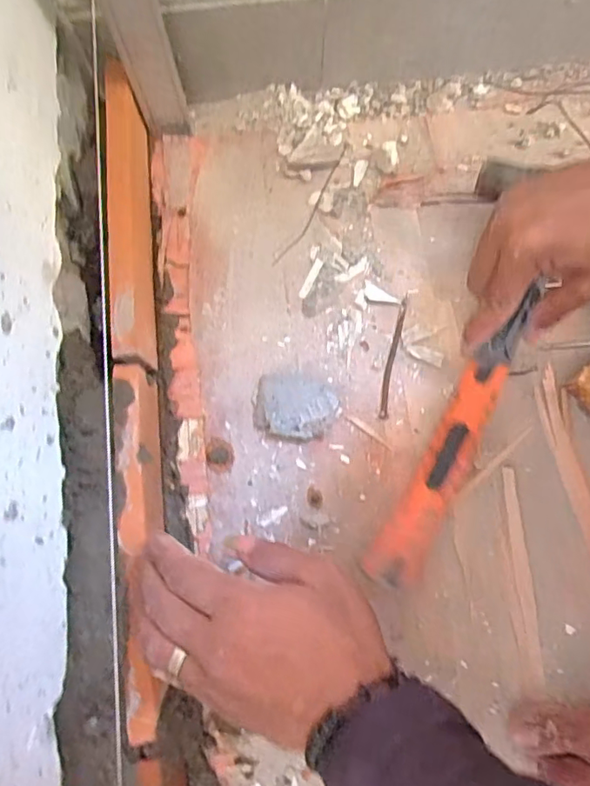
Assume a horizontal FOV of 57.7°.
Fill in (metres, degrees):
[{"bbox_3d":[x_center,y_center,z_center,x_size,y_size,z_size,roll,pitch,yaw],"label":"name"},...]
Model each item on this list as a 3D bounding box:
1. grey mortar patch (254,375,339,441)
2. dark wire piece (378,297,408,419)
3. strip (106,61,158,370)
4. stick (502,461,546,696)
[{"bbox_3d":[0.000,0.012,0.398,0.058,0.019,0.045,9,80,1],"label":"grey mortar patch"},{"bbox_3d":[0.077,-0.028,0.420,0.007,0.004,0.097,12,80,1],"label":"dark wire piece"},{"bbox_3d":[-0.121,-0.126,0.400,0.022,0.066,0.211,-5,80,-2],"label":"strip"},{"bbox_3d":[0.162,0.132,0.383,0.017,0.006,0.153,-5,80,-2],"label":"stick"}]

